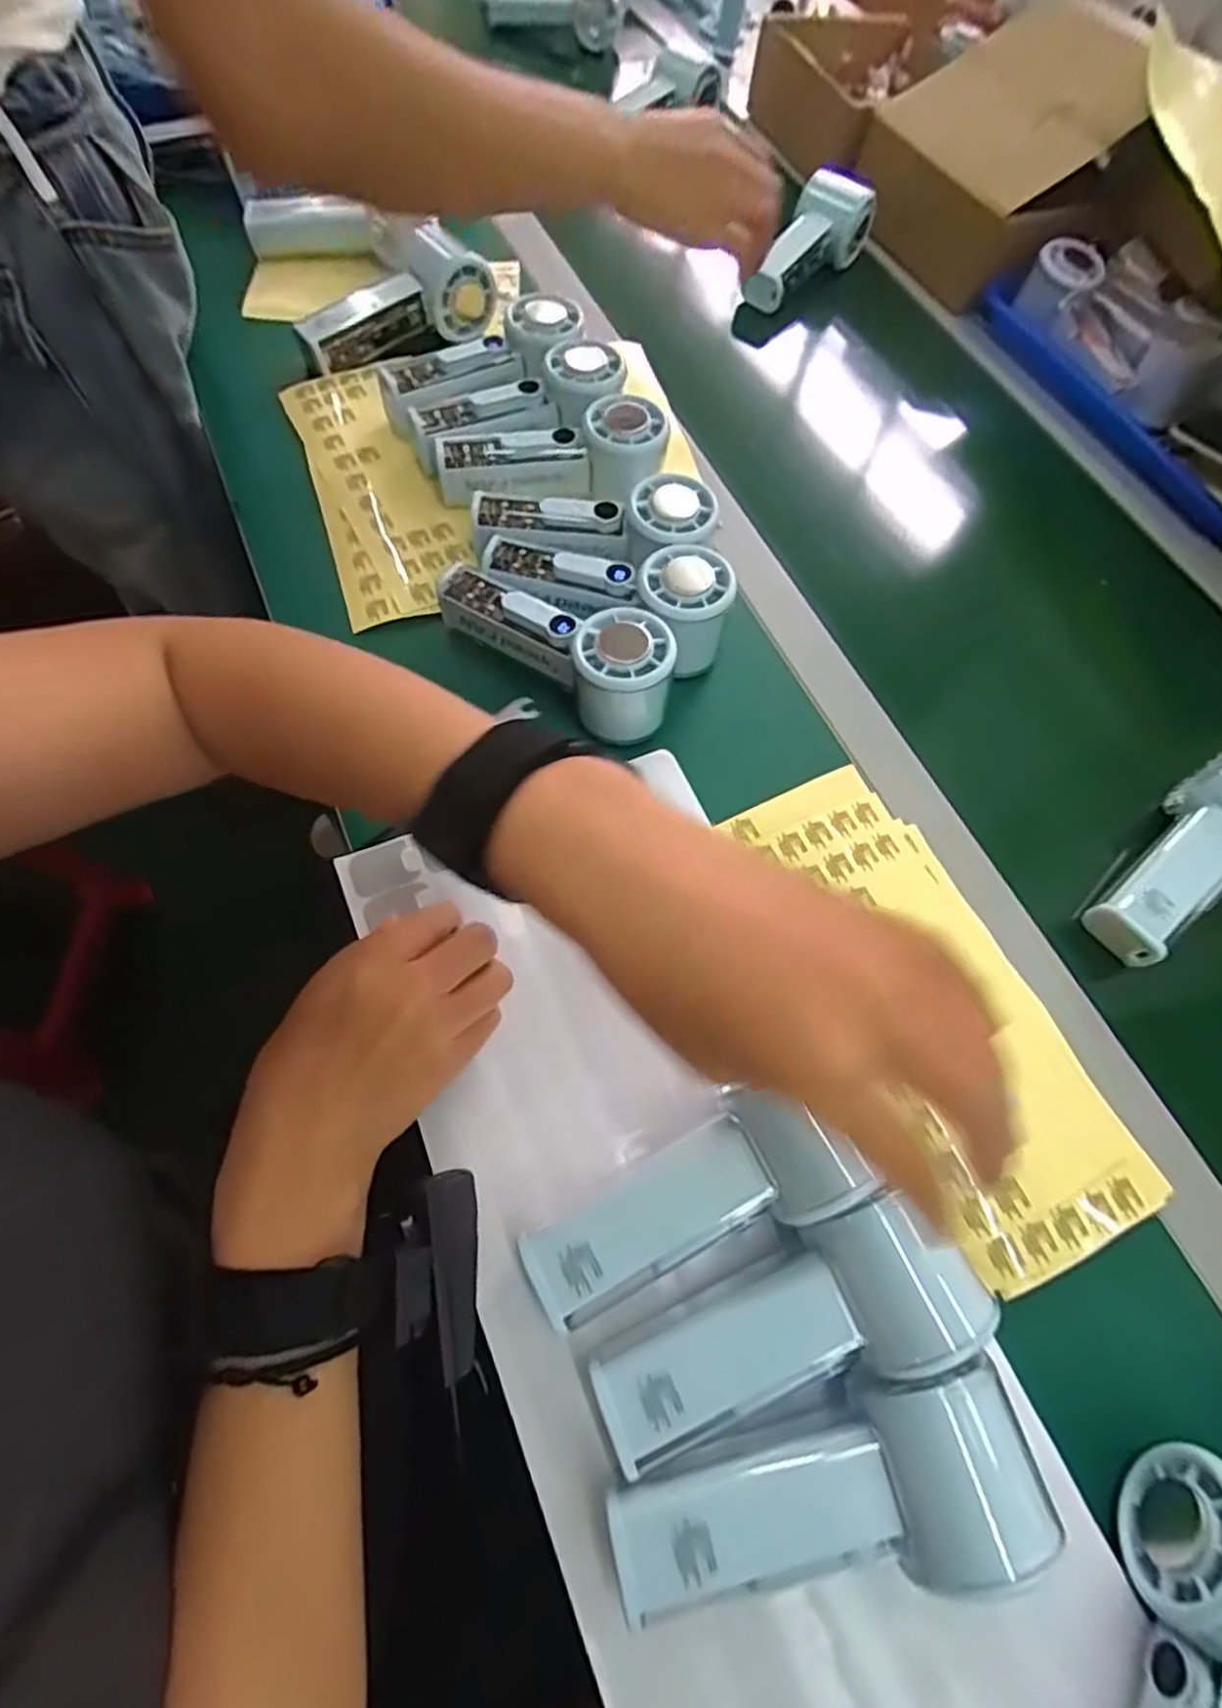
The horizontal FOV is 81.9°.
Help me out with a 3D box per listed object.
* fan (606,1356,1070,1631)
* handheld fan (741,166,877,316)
[{"bbox_3d":[0.076,0.233,0.256,0.151,0.058,0.055,-12,67,-11],"label":"fan"},{"bbox_3d":[0.180,-0.548,0.634,0.064,0.059,0.149,28,65,7],"label":"handheld fan"}]

